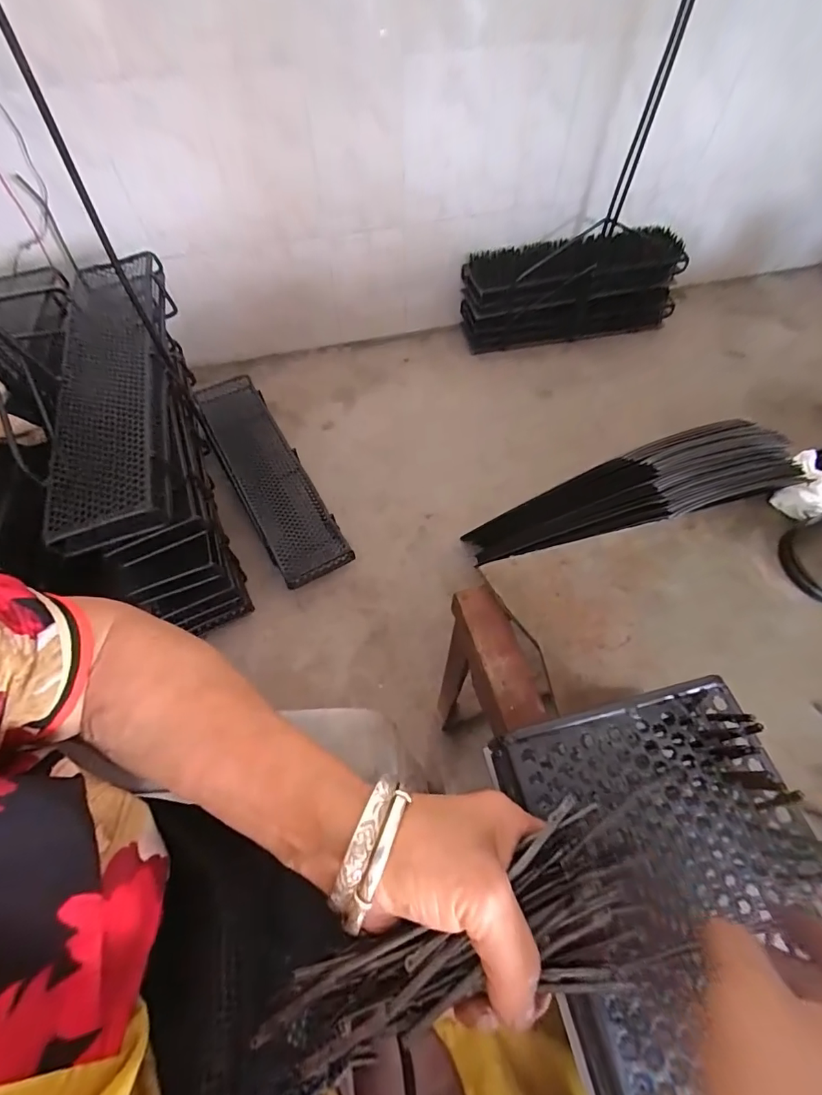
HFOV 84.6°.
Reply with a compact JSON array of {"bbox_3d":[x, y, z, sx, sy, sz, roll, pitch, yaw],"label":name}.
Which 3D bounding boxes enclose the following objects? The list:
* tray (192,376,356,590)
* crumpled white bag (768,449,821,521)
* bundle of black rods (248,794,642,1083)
[{"bbox_3d":[-0.338,-0.171,1.063,0.157,0.053,0.602,-31,74,-6],"label":"tray"},{"bbox_3d":[0.381,-0.059,0.435,0.062,0.028,0.053,-34,65,-17],"label":"crumpled white bag"},{"bbox_3d":[0.021,0.177,0.195,0.163,0.031,0.065,-17,62,-10],"label":"bundle of black rods"}]

